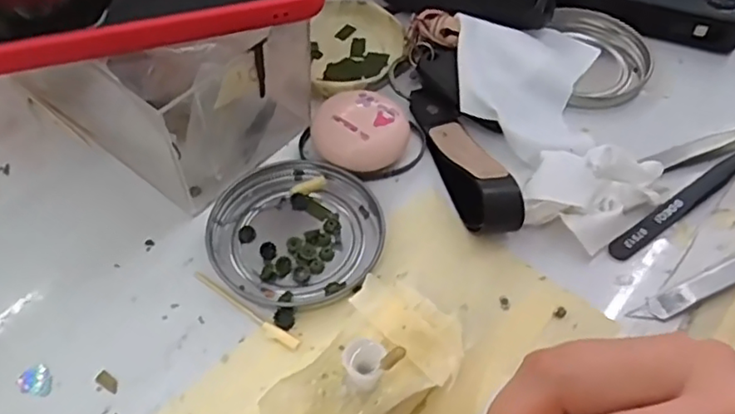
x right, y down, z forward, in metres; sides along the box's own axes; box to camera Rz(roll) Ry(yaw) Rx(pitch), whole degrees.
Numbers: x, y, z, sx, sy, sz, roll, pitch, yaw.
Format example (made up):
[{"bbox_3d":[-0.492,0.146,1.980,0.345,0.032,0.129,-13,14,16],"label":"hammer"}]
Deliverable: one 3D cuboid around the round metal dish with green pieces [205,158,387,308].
[{"bbox_3d":[-0.034,0.010,0.294,0.077,0.008,0.076,1,53,-1],"label":"round metal dish with green pieces"}]

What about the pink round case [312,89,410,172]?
[{"bbox_3d":[-0.003,-0.038,0.320,0.046,0.023,0.042,1,53,-1],"label":"pink round case"}]

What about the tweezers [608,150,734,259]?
[{"bbox_3d":[0.167,-0.012,0.313,0.128,0.012,0.012,-30,59,-22],"label":"tweezers"}]

